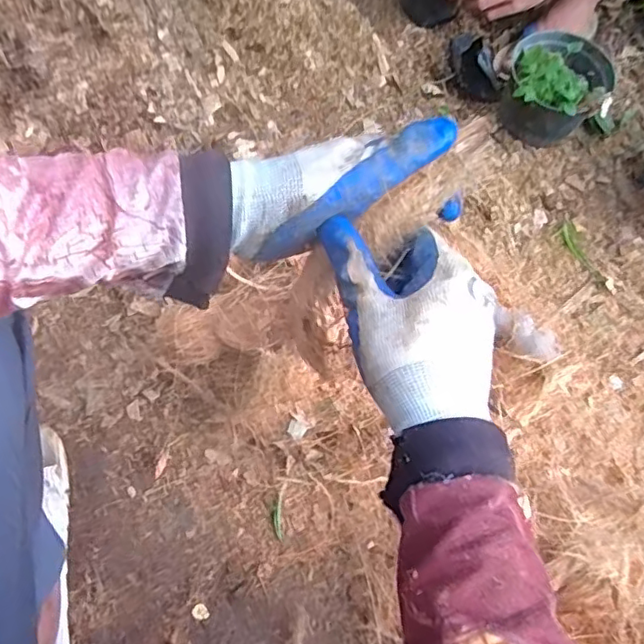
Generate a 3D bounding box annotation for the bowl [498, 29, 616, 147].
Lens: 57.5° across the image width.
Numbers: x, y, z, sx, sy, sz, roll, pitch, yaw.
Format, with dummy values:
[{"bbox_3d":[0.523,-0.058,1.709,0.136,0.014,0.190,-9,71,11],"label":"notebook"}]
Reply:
[{"bbox_3d":[0.341,-0.337,0.870,0.139,0.106,0.135,11,68,3],"label":"bowl"}]

